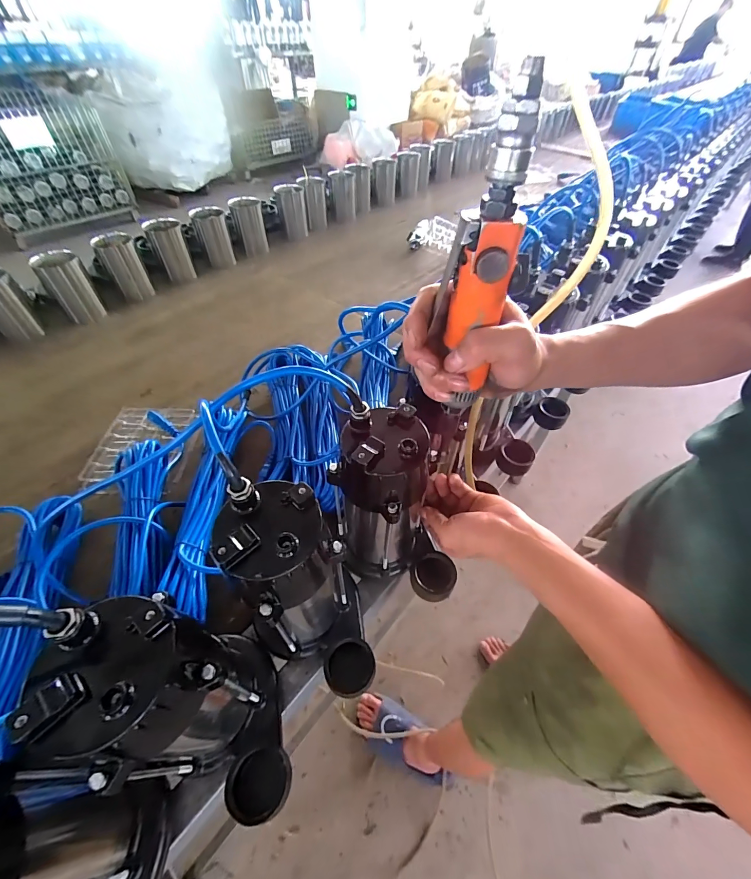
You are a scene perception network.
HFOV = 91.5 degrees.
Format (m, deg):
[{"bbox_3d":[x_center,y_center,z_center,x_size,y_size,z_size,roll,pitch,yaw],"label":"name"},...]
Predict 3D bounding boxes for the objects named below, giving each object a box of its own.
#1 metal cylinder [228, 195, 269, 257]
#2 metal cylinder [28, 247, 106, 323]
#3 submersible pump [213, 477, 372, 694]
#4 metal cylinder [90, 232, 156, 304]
[{"bbox_3d":[-0.383,-0.656,1.110,0.085,0.125,0.105,-13,50,-12],"label":"metal cylinder"},{"bbox_3d":[-0.715,-0.362,0.853,0.088,0.128,0.086,34,57,25],"label":"metal cylinder"},{"bbox_3d":[-0.066,0.146,0.345,0.101,0.248,0.145,-11,50,-10],"label":"submersible pump"},{"bbox_3d":[-0.633,-0.439,0.921,0.087,0.125,0.074,-31,56,-25],"label":"metal cylinder"}]

